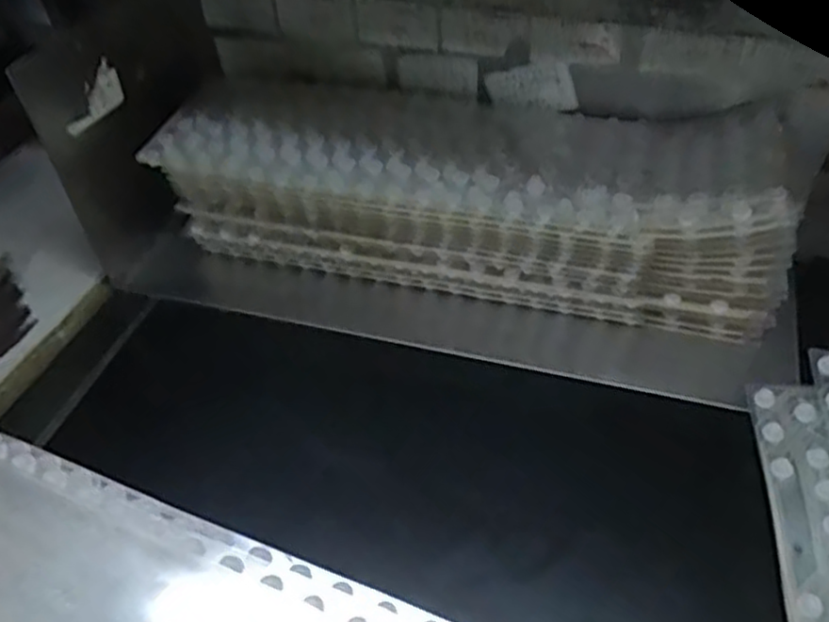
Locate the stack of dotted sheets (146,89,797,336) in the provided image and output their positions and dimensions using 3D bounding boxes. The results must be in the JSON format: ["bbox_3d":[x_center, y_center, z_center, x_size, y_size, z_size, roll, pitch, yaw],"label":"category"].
[{"bbox_3d":[0.030,-0.083,0.520,0.411,0.106,0.120,8,46,13],"label":"stack of dotted sheets"}]

